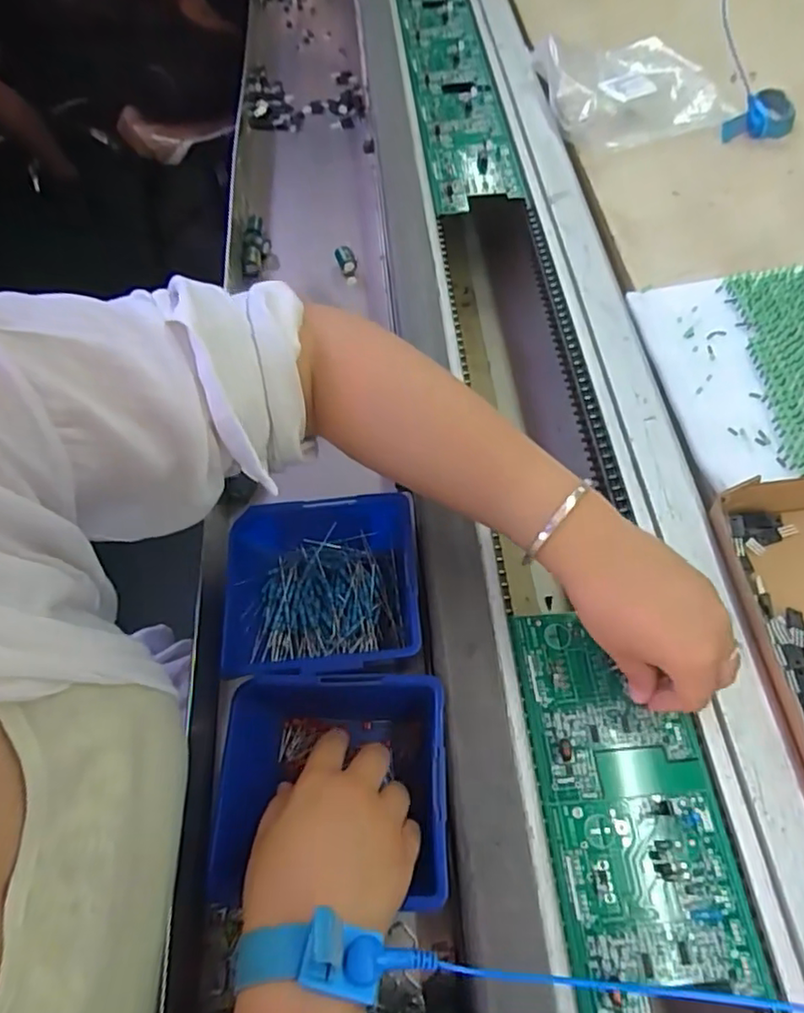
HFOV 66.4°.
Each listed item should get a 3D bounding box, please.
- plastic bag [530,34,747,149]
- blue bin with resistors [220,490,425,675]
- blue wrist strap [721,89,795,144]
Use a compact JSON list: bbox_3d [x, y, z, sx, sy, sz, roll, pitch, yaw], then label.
[{"bbox_3d":[0.251,-0.485,0.697,0.185,0.044,0.196,-9,60,-3],"label":"plastic bag"},{"bbox_3d":[-0.057,0.060,0.422,0.132,0.056,0.120,-3,60,1],"label":"blue bin with resistors"},{"bbox_3d":[0.375,-0.410,0.645,0.063,0.027,0.063,15,62,11],"label":"blue wrist strap"}]

